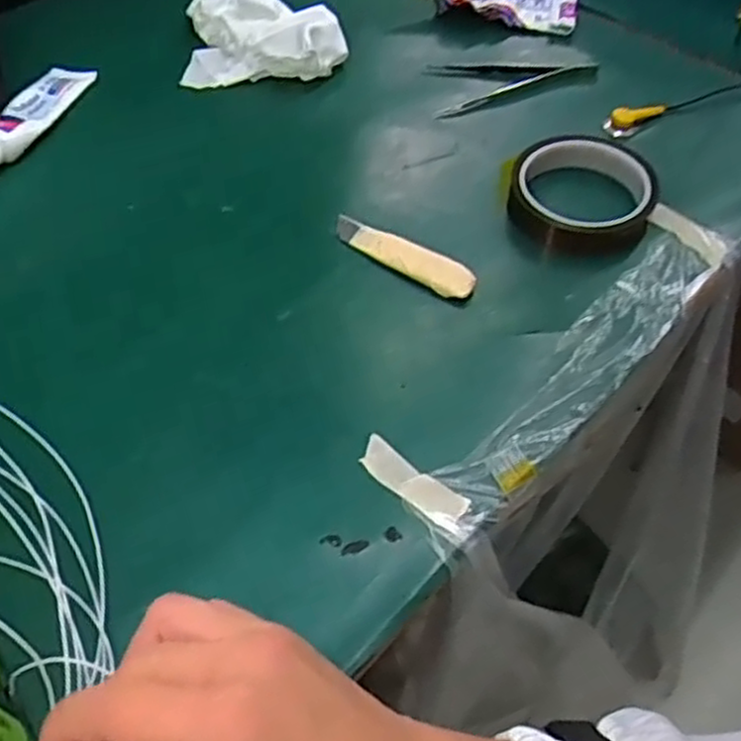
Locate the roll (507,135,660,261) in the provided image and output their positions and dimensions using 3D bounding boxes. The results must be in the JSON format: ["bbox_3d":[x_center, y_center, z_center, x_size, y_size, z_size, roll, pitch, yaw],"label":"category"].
[{"bbox_3d":[0.134,-0.111,0.497,0.088,0.034,0.082,1,54,-1],"label":"roll"}]

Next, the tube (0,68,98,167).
[{"bbox_3d":[-0.244,-0.175,0.540,0.033,0.015,0.143,18,56,10],"label":"tube"}]

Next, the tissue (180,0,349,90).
[{"bbox_3d":[-0.080,-0.255,0.581,0.121,0.047,0.072,5,54,2],"label":"tissue"}]

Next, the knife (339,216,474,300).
[{"bbox_3d":[0.019,-0.072,0.478,0.099,0.009,0.022,31,59,19],"label":"knife"}]

